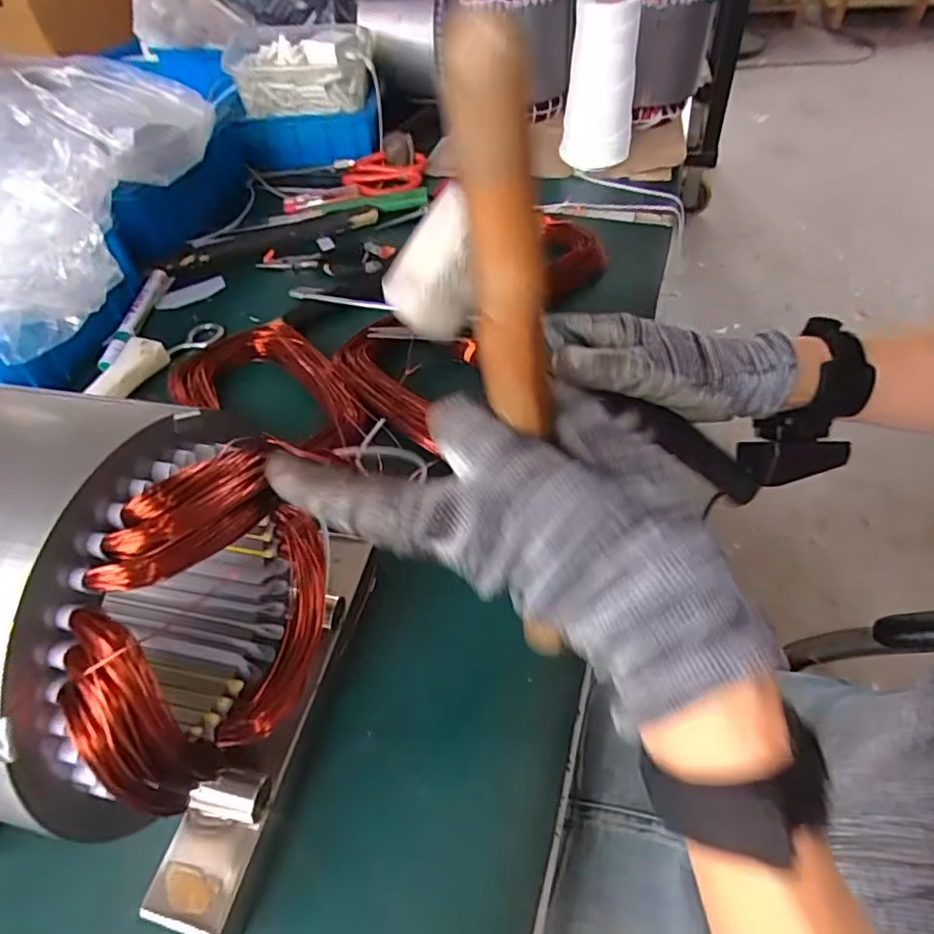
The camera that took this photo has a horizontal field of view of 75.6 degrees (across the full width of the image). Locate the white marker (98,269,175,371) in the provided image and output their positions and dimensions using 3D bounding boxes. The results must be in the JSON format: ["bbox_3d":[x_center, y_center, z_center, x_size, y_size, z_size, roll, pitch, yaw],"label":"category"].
[{"bbox_3d":[-0.311,-0.142,0.565,0.018,0.021,0.144,-1,49,6],"label":"white marker"}]

